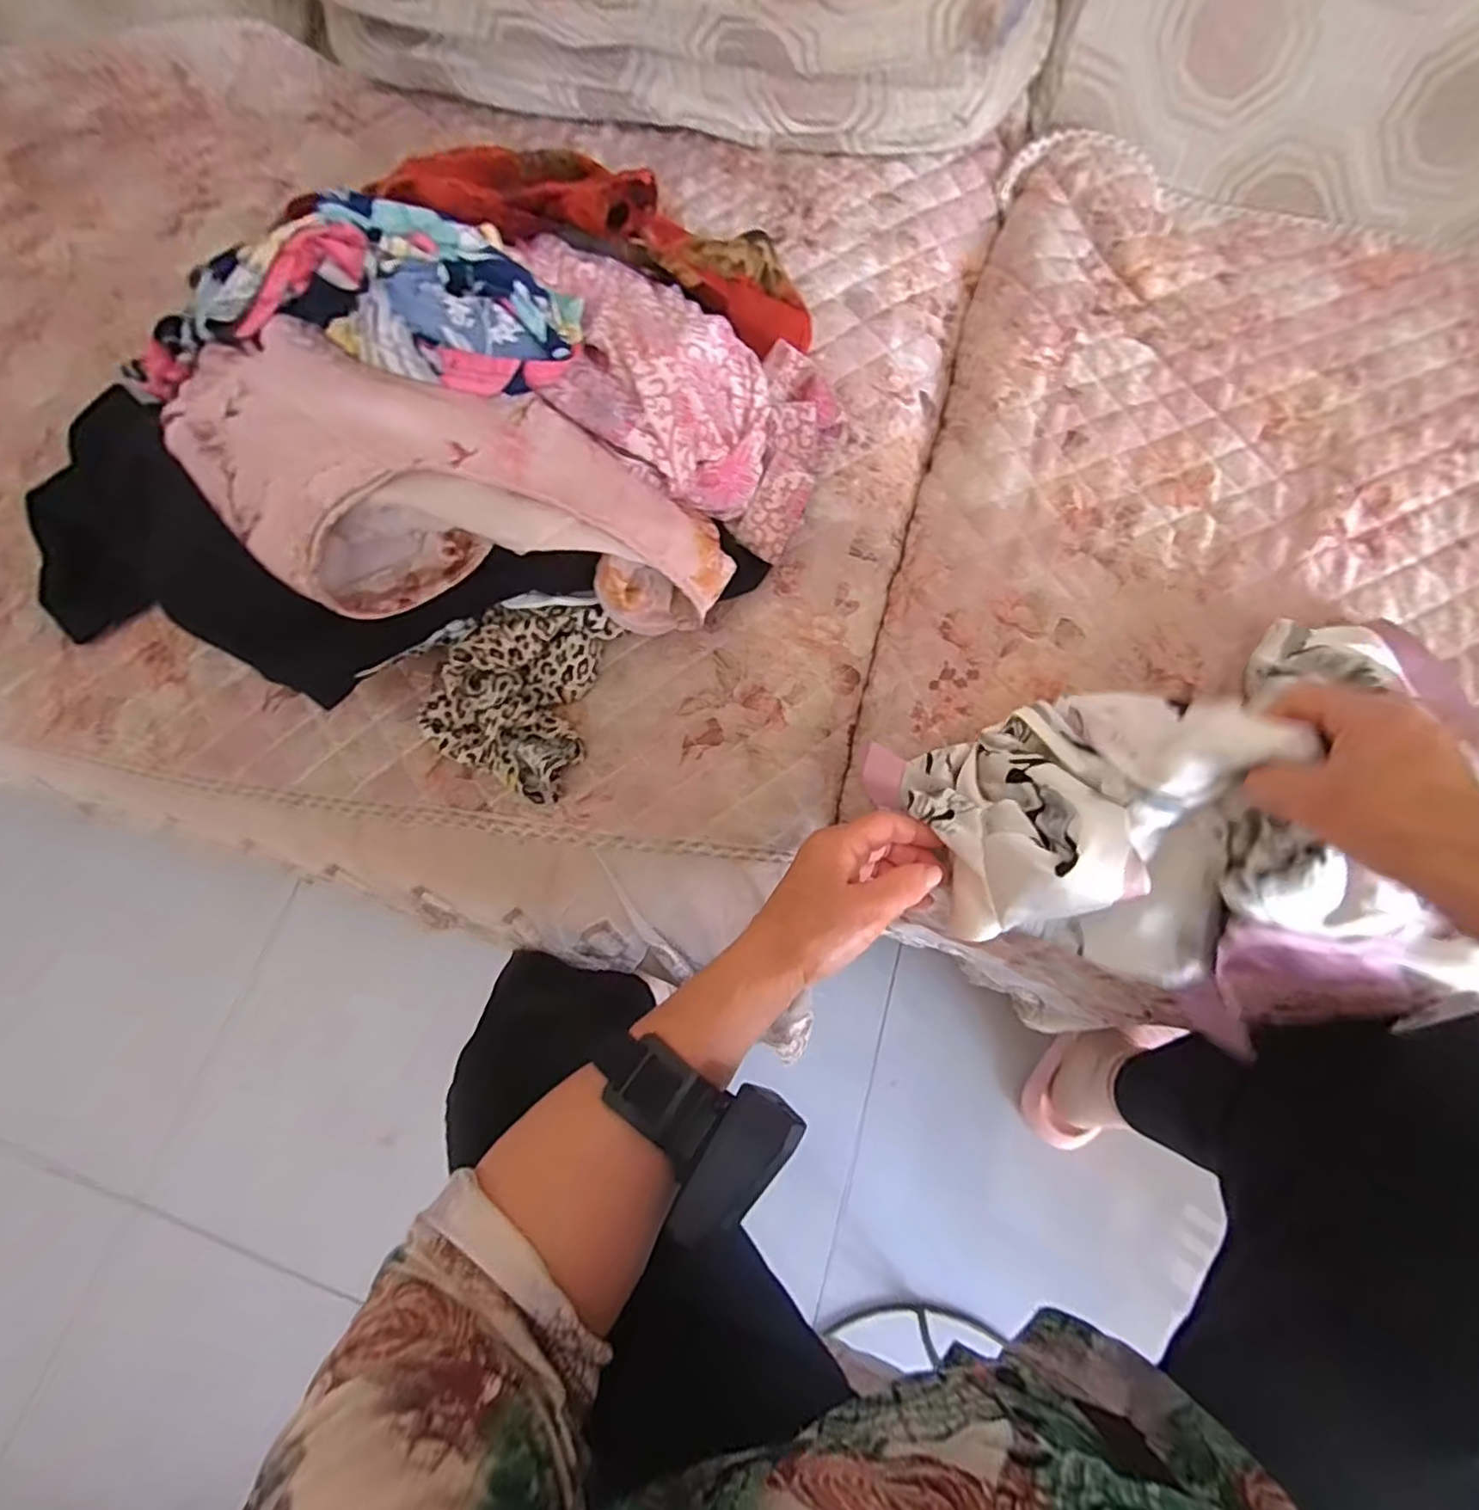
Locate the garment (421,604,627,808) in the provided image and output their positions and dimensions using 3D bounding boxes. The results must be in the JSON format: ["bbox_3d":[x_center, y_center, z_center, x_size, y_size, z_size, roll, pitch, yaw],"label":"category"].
[{"bbox_3d":[-0.145,-0.046,0.432,0.100,0.056,0.141,25,75,9],"label":"garment"}]

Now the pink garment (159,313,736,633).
[{"bbox_3d":[-0.148,-0.138,0.368,0.281,0.070,0.131,9,71,-20],"label":"pink garment"}]

